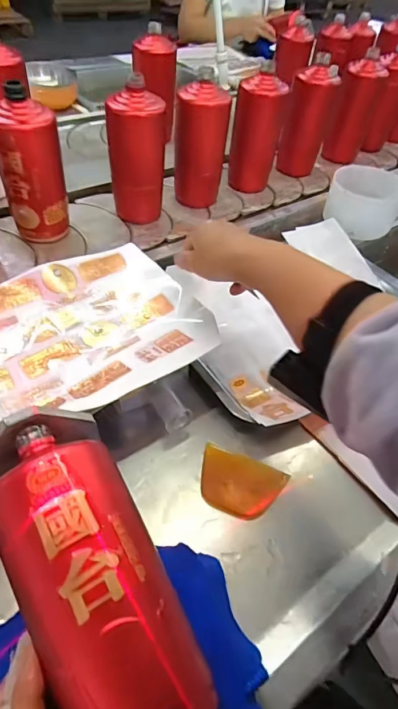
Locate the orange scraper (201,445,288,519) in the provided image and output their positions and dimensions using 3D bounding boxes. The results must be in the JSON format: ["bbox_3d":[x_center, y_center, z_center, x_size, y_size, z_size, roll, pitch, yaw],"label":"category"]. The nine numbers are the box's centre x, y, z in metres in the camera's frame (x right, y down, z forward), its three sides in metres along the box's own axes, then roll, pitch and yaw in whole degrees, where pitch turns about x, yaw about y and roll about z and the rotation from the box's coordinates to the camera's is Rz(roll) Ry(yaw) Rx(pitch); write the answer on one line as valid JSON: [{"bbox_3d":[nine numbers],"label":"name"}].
[{"bbox_3d":[0.039,0.126,0.398,0.084,0.006,0.060,21,50,11],"label":"orange scraper"}]

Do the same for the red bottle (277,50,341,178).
[{"bbox_3d":[0.213,-0.453,0.801,0.070,0.181,0.078,31,53,19],"label":"red bottle"}]

